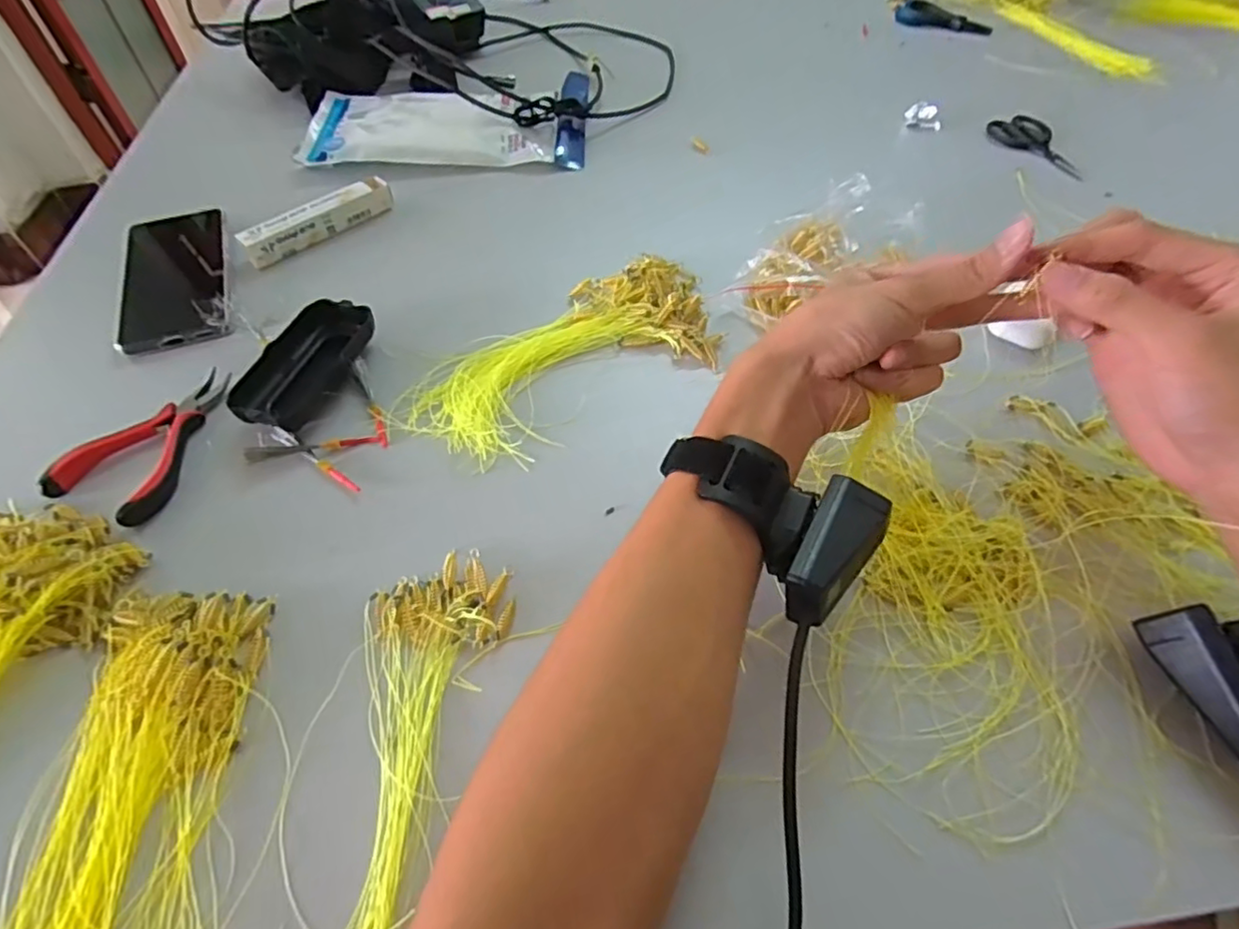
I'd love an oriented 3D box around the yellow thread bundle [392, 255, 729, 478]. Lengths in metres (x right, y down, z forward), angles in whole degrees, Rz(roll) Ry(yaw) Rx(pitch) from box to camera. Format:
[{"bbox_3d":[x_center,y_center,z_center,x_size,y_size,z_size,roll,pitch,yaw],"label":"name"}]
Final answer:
[{"bbox_3d":[-0.035,-0.080,0.439,0.240,0.022,0.118,-29,59,-20],"label":"yellow thread bundle"}]

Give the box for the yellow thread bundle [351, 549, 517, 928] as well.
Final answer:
[{"bbox_3d":[-0.102,0.138,0.276,0.069,0.009,0.211,6,54,4],"label":"yellow thread bundle"}]

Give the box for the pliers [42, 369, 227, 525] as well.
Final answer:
[{"bbox_3d":[-0.307,-0.015,0.393,0.066,0.013,0.119,3,53,2],"label":"pliers"}]

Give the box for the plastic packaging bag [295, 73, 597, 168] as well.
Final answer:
[{"bbox_3d":[-0.176,-0.350,0.632,0.280,0.029,0.127,-3,53,-2],"label":"plastic packaging bag"}]

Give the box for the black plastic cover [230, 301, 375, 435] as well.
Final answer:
[{"bbox_3d":[-0.218,-0.068,0.431,0.058,0.023,0.113,16,55,12],"label":"black plastic cover"}]

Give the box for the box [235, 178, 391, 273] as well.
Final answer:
[{"bbox_3d":[-0.257,-0.211,0.532,0.018,0.026,0.134,36,61,24],"label":"box"}]

